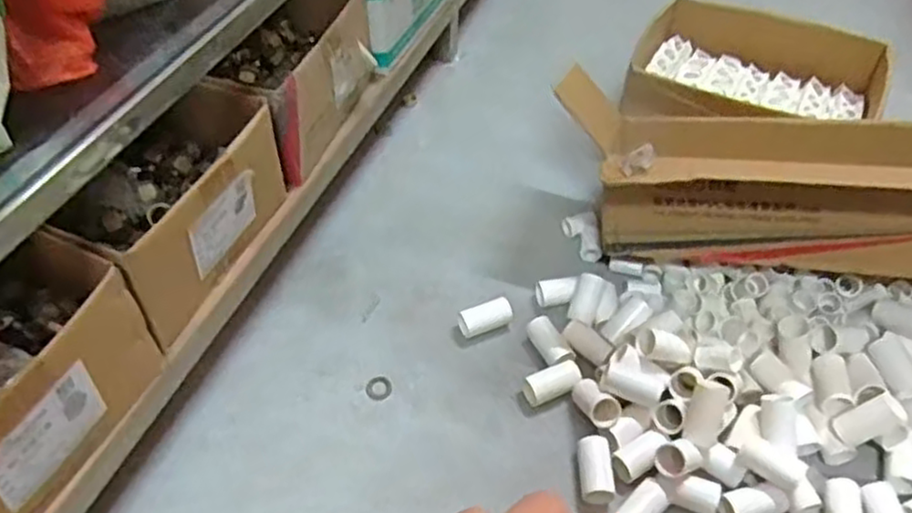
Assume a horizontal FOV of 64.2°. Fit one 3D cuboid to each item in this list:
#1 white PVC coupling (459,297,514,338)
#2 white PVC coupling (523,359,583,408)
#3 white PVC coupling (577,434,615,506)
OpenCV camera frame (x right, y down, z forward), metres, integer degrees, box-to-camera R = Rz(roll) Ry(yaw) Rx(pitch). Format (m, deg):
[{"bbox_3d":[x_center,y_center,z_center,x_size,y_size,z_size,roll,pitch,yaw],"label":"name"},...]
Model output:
[{"bbox_3d":[0.032,0.067,0.777,0.058,0.026,0.029,-15,49,-14],"label":"white PVC coupling"},{"bbox_3d":[0.098,0.127,0.734,0.054,0.027,0.032,-17,49,-16],"label":"white PVC coupling"},{"bbox_3d":[0.127,0.195,0.668,0.028,0.022,0.061,0,47,0],"label":"white PVC coupling"}]

